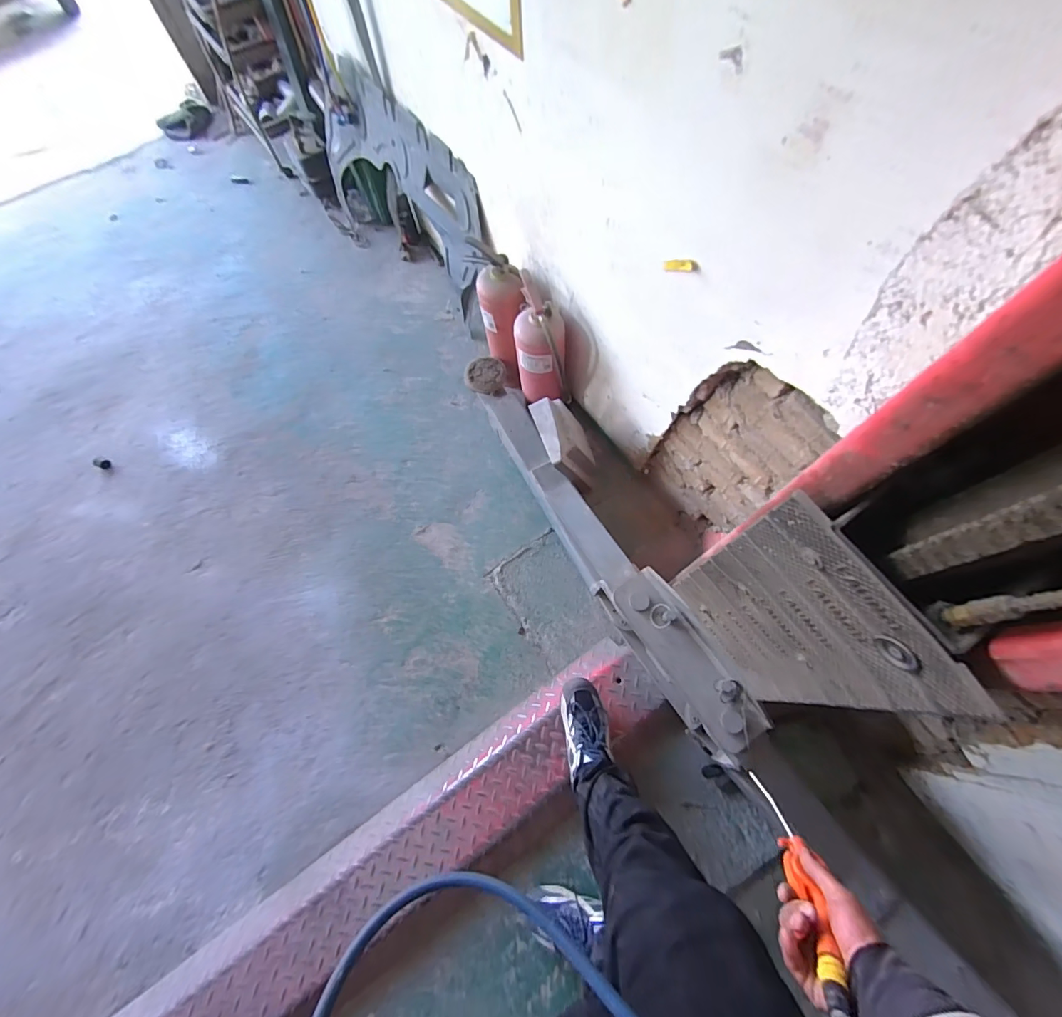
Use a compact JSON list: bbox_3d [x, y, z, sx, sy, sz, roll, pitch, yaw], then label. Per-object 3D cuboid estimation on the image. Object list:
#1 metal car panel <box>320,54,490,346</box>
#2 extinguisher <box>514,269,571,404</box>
[{"bbox_3d":[-0.423,-1.033,1.512,0.077,0.518,0.979,-32,66,-29],"label":"metal car panel"},{"bbox_3d":[0.035,-0.426,1.232,0.147,0.336,0.144,3,69,4],"label":"extinguisher"}]

